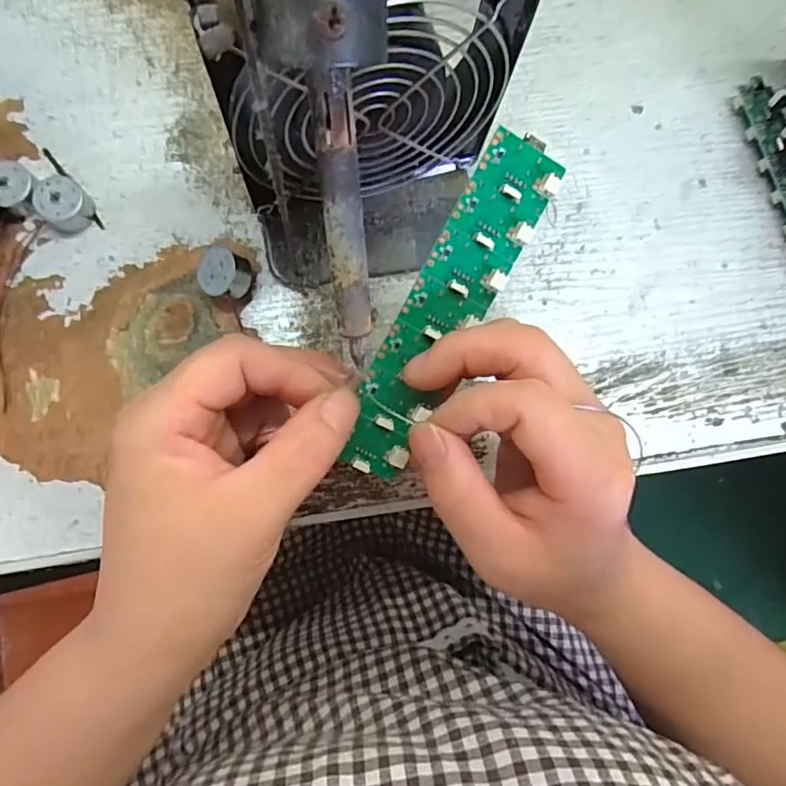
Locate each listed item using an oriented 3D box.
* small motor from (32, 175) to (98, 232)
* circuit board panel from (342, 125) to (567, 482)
[{"bbox_3d":[-0.163,-0.095,0.269,0.026,0.014,0.024,1,82,-5],"label":"small motor"},{"bbox_3d":[0.020,-0.031,0.208,0.029,0.007,0.136,28,98,0],"label":"circuit board panel"}]

